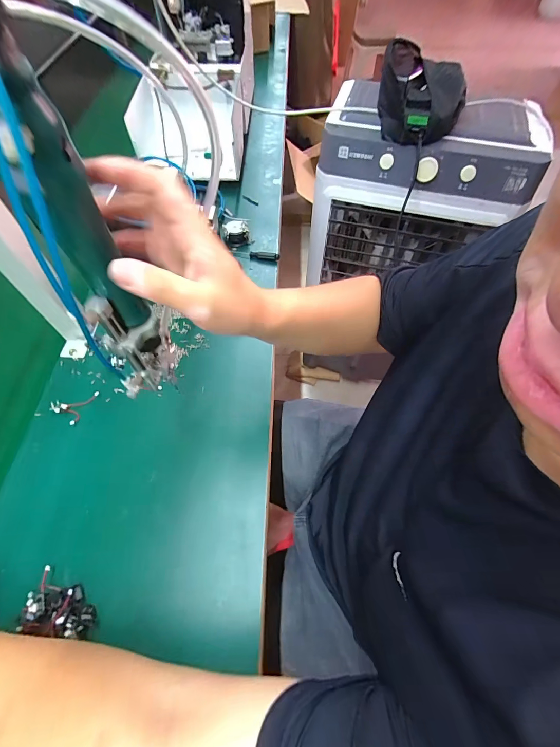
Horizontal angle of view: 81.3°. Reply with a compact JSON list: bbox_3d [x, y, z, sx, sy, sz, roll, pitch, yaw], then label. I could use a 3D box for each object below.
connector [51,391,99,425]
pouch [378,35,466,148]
[{"bbox_3d":[-0.305,0.042,0.486,0.047,0.014,0.056,28,63,15],"label":"connector"},{"bbox_3d":[0.262,-0.518,0.591,0.144,0.102,0.188,21,61,11],"label":"pouch"}]

